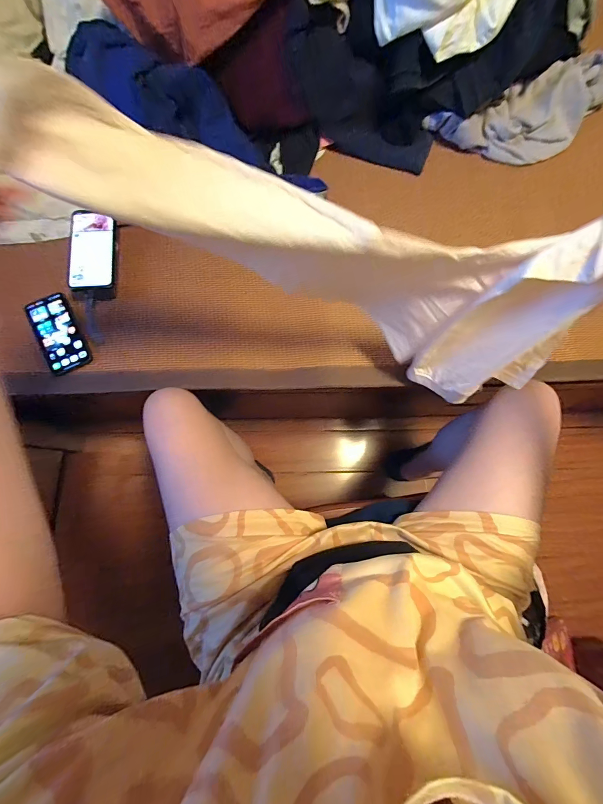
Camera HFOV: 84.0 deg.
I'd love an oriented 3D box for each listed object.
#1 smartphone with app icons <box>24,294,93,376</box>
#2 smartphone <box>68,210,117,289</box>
[{"bbox_3d":[-0.444,-0.127,0.609,0.070,0.010,0.149,-26,79,-7],"label":"smartphone with app icons"},{"bbox_3d":[-0.385,-0.282,0.618,0.082,0.011,0.155,-5,80,-11],"label":"smartphone"}]

